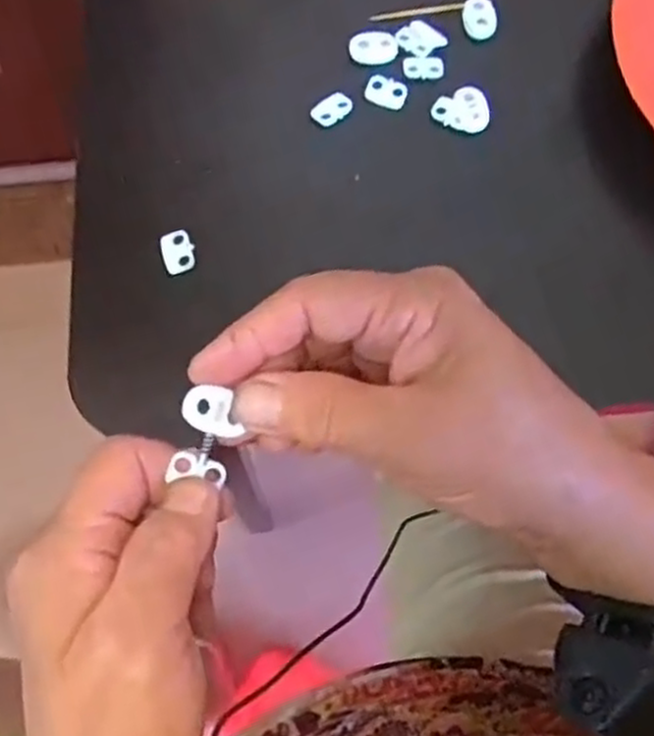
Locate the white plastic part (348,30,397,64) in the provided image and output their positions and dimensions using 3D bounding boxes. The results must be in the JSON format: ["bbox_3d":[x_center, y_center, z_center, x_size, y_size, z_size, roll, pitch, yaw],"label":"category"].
[{"bbox_3d":[0.022,-0.148,0.340,0.022,0.006,0.014,1,70,-2],"label":"white plastic part"}]

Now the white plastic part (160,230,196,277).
[{"bbox_3d":[-0.063,-0.049,0.310,0.013,0.004,0.018,-15,72,-7],"label":"white plastic part"}]

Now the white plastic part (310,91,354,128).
[{"bbox_3d":[0.003,-0.118,0.335,0.018,0.004,0.013,-36,75,-13],"label":"white plastic part"}]

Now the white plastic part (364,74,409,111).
[{"bbox_3d":[0.027,-0.128,0.340,0.020,0.005,0.014,19,71,5],"label":"white plastic part"}]

